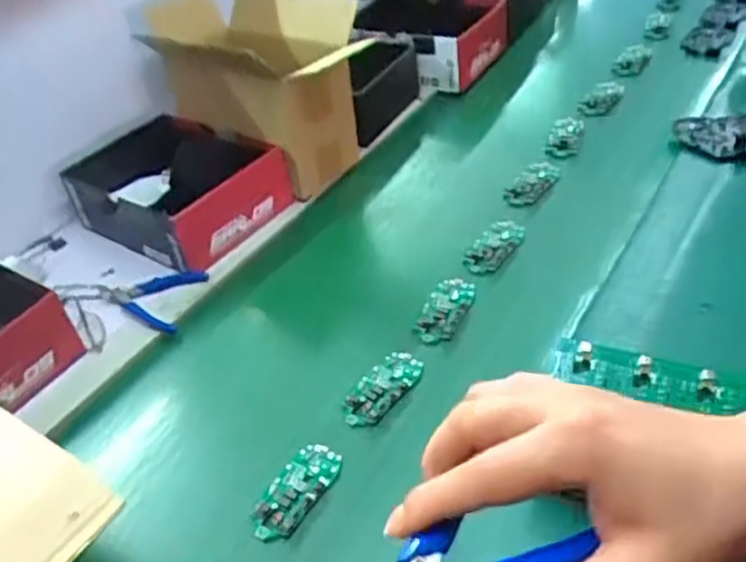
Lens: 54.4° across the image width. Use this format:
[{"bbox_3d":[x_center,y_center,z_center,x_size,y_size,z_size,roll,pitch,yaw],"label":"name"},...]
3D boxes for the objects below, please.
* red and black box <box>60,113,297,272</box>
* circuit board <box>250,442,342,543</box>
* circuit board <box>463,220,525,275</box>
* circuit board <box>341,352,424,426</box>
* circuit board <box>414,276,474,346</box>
[{"bbox_3d":[-0.248,-0.121,0.927,0.239,0.097,0.186,22,49,29],"label":"red and black box"},{"bbox_3d":[-0.069,0.187,0.644,0.046,0.014,0.095,18,47,26],"label":"circuit board"},{"bbox_3d":[0.148,-0.044,0.888,0.047,0.015,0.111,22,49,29],"label":"circuit board"},{"bbox_3d":[0.009,0.108,0.727,0.046,0.015,0.097,26,51,31],"label":"circuit board"},{"bbox_3d":[0.079,0.031,0.806,0.046,0.029,0.101,14,46,22],"label":"circuit board"}]

